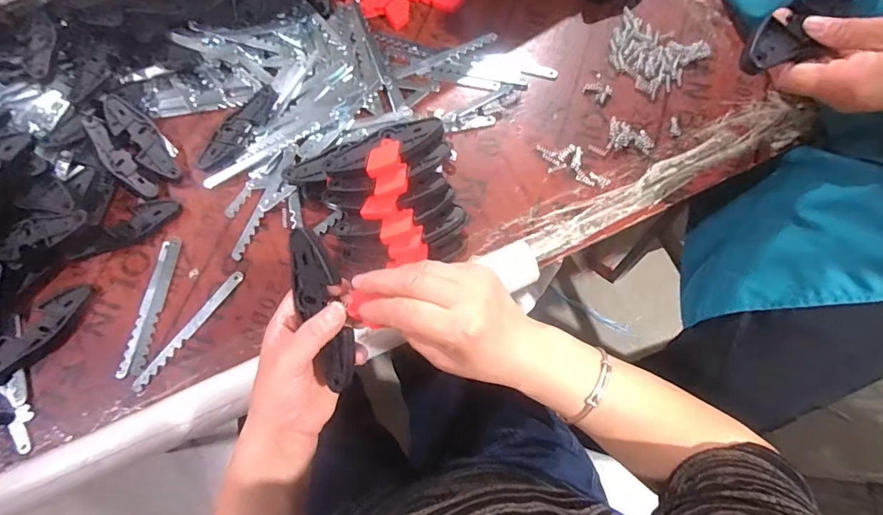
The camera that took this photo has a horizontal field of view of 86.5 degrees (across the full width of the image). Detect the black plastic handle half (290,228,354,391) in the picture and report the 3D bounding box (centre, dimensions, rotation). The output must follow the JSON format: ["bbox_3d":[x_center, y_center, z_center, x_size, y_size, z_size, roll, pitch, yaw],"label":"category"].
[{"bbox_3d":[-0.092,0.038,0.360,0.038,0.020,0.124,-18,87,-4],"label":"black plastic handle half"}]

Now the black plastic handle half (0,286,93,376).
[{"bbox_3d":[-0.421,0.079,0.488,0.039,0.013,0.126,38,76,15],"label":"black plastic handle half"}]

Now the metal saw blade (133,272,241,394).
[{"bbox_3d":[-0.263,0.075,0.488,0.013,0.005,0.150,35,75,14],"label":"metal saw blade"}]

